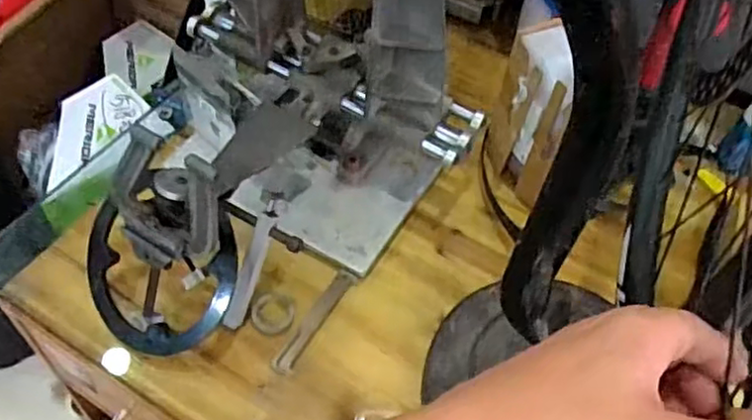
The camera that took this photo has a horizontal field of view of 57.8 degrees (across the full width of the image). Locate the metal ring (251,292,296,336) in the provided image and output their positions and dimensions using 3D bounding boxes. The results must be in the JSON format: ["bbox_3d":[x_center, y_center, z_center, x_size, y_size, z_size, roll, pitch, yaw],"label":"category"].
[{"bbox_3d":[-0.108,0.108,0.717,0.045,0.011,0.045,3,53,-4],"label":"metal ring"}]

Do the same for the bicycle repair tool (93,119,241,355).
[{"bbox_3d":[-0.217,0.023,0.646,0.129,0.202,0.156,-24,60,-22],"label":"bicycle repair tool"}]

